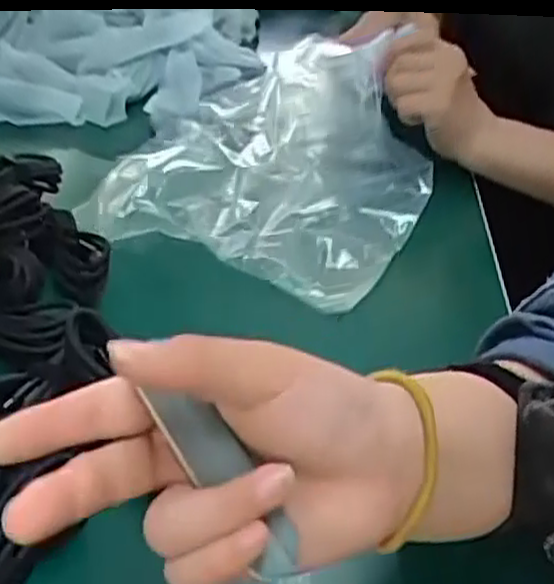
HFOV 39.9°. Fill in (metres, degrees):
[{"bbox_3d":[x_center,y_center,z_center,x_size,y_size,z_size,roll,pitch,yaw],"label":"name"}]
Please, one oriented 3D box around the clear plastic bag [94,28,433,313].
[{"bbox_3d":[0.015,-0.118,0.616,0.211,0.098,0.286,19,35,19],"label":"clear plastic bag"}]

